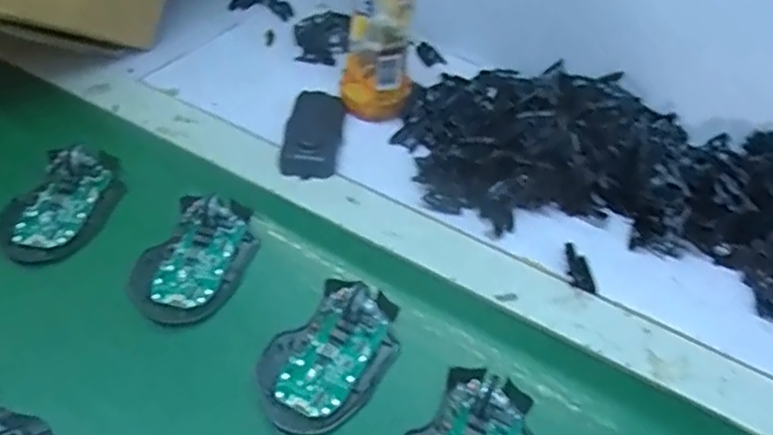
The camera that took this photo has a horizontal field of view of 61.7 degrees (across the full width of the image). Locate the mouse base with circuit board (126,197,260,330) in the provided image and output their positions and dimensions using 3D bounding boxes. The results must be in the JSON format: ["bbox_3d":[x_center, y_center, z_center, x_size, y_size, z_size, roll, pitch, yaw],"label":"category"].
[{"bbox_3d":[-0.141,0.027,0.484,0.073,0.022,0.112,19,48,13],"label":"mouse base with circuit board"}]

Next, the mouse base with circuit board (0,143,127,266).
[{"bbox_3d":[-0.255,-0.016,0.509,0.072,0.025,0.110,15,47,9],"label":"mouse base with circuit board"}]

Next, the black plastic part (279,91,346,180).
[{"bbox_3d":[-0.065,-0.079,0.597,0.046,0.020,0.108,6,46,1],"label":"black plastic part"}]

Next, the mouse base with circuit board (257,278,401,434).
[{"bbox_3d":[-0.037,0.087,0.434,0.074,0.024,0.115,25,49,17],"label":"mouse base with circuit board"}]

